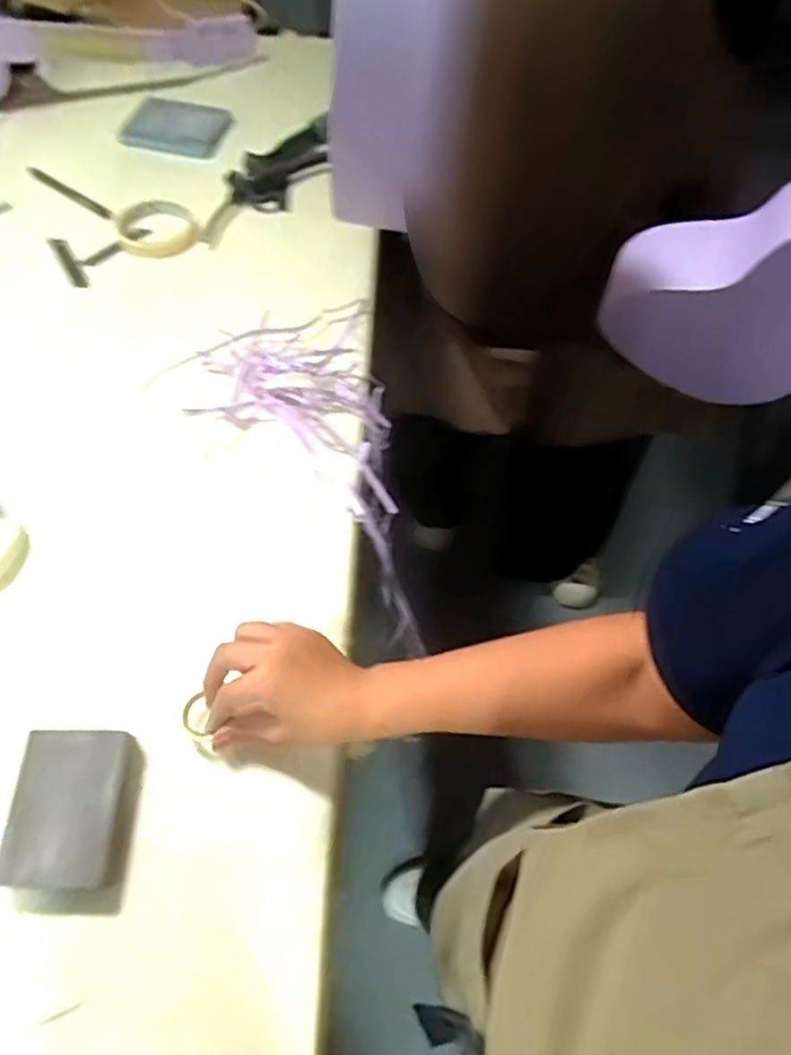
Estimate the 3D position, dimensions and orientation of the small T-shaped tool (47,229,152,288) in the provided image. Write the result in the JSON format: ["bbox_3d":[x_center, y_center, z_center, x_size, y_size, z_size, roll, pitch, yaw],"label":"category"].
[{"bbox_3d":[-0.338,-0.327,0.777,0.104,0.014,0.093,-28,65,-19],"label":"small T-shaped tool"}]

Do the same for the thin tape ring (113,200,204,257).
[{"bbox_3d":[-0.286,-0.365,0.803,0.096,0.020,0.102,1,59,-2],"label":"thin tape ring"}]

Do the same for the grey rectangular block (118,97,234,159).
[{"bbox_3d":[-0.293,-0.536,0.894,0.129,0.015,0.081,11,81,2],"label":"grey rectangular block"}]

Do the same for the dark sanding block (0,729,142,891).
[{"bbox_3d":[-0.218,0.189,0.451,0.073,0.033,0.094,2,59,-1],"label":"dark sanding block"}]

